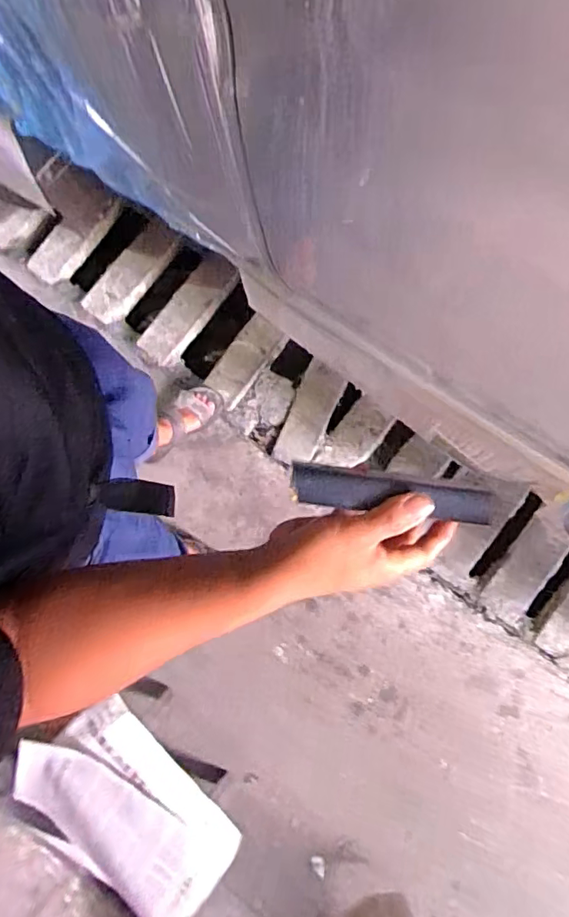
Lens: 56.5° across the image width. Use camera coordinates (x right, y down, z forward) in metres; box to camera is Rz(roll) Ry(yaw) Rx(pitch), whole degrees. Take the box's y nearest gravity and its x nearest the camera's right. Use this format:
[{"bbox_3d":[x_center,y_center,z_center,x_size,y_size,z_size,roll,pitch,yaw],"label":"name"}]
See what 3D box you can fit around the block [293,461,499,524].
[{"bbox_3d":[0.076,0.026,0.376,0.141,0.012,0.029,8,78,-1],"label":"block"}]

